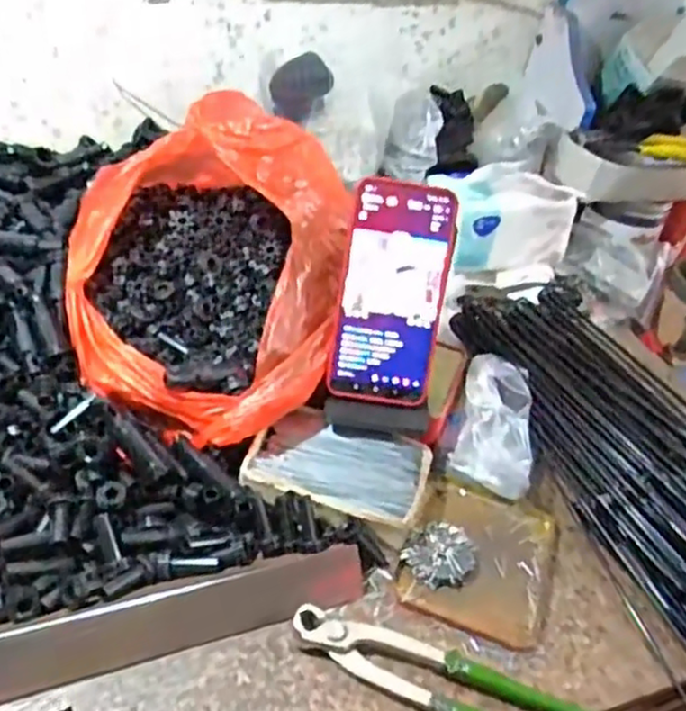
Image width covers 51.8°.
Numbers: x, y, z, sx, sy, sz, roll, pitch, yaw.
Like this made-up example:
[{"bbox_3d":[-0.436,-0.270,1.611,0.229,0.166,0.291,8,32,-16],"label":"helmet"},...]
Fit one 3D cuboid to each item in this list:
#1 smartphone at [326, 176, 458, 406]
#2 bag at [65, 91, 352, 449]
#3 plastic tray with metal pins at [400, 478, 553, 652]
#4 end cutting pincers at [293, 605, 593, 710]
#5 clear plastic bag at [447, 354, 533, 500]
[{"bbox_3d":[0.037,-0.048,0.527,0.083,0.162,0.011,7,7,-2],"label":"smartphone"},{"bbox_3d":[-0.103,-0.074,0.559,0.203,0.164,0.261,7,38,-1],"label":"bag"},{"bbox_3d":[0.099,0.142,0.510,0.100,0.015,0.121,17,39,12],"label":"plastic tray with metal pins"},{"bbox_3d":[0.065,0.195,0.426,0.195,0.019,0.043,18,39,14],"label":"end cutting pincers"},{"bbox_3d":[0.122,0.052,0.571,0.060,0.025,0.117,8,57,2],"label":"clear plastic bag"}]

